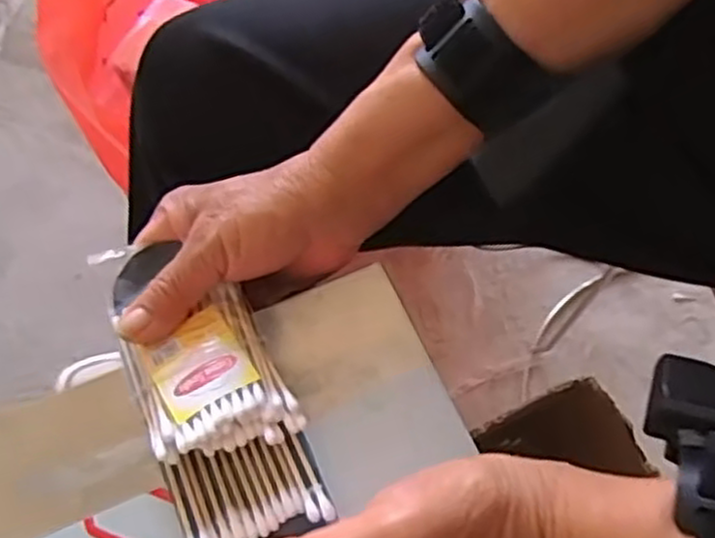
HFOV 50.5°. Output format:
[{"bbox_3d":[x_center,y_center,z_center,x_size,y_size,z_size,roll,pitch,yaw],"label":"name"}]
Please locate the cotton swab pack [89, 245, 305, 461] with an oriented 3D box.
[{"bbox_3d":[-0.075,0.030,0.332,0.058,0.019,0.112,-26,68,-11],"label":"cotton swab pack"}]

